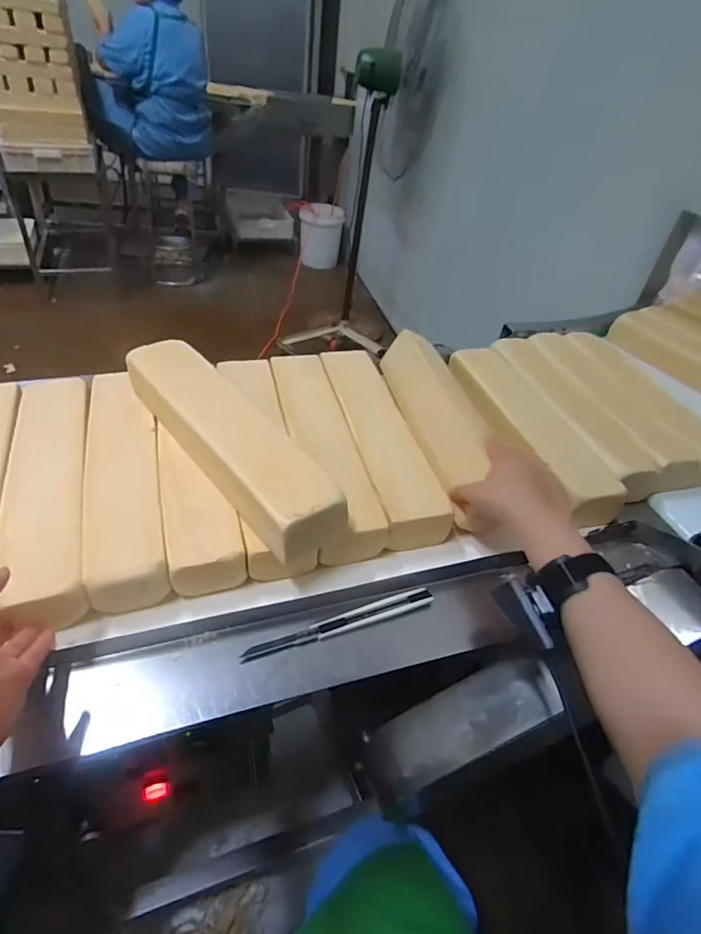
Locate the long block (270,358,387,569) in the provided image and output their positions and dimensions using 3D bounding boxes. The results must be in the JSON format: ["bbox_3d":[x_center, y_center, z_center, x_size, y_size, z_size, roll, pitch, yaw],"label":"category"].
[{"bbox_3d":[-0.041,-0.032,0.670,0.081,0.052,0.352,-7,44,-16],"label":"long block"}]

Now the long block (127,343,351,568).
[{"bbox_3d":[-0.139,-0.033,0.575,0.077,0.064,0.344,-26,52,-32],"label":"long block"}]

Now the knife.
[{"bbox_3d":[-0.008,0.153,0.498,0.193,0.014,0.017,-12,45,-21],"label":"knife"}]

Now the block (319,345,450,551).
[{"bbox_3d":[0.035,-0.045,0.690,0.080,0.050,0.354,-7,44,-15],"label":"block"}]

